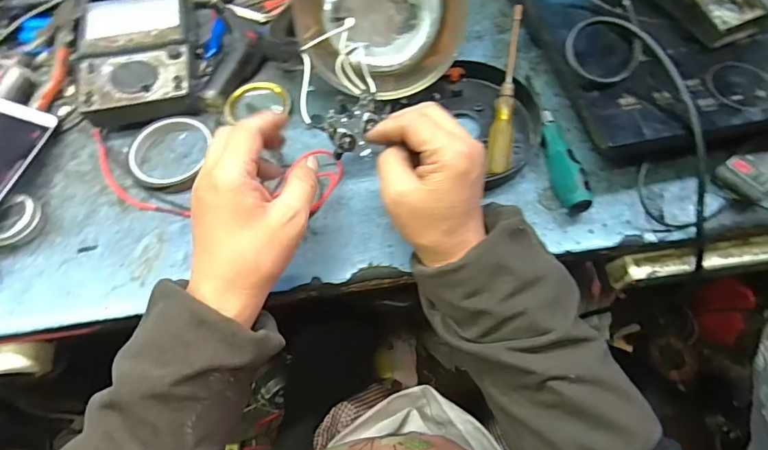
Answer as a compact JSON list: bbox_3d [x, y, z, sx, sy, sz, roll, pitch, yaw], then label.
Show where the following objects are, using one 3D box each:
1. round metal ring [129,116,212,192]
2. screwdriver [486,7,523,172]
[{"bbox_3d":[-0.226,-0.077,0.471,0.074,0.013,0.085,2,62,3],"label":"round metal ring"},{"bbox_3d":[0.130,-0.142,0.472,0.022,0.023,0.199,11,72,7],"label":"screwdriver"}]

